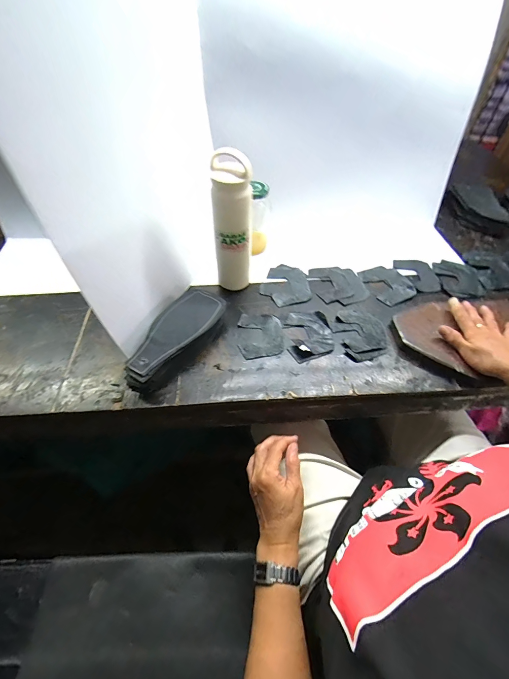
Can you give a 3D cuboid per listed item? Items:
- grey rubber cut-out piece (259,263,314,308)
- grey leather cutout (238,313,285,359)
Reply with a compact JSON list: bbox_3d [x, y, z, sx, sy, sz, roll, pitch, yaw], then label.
[{"bbox_3d":[0.062,-0.115,0.642,0.099,0.008,0.115,-4,52,-4],"label":"grey rubber cut-out piece"},{"bbox_3d":[0.012,-0.009,0.559,0.078,0.004,0.094,-1,52,-2],"label":"grey leather cutout"}]

